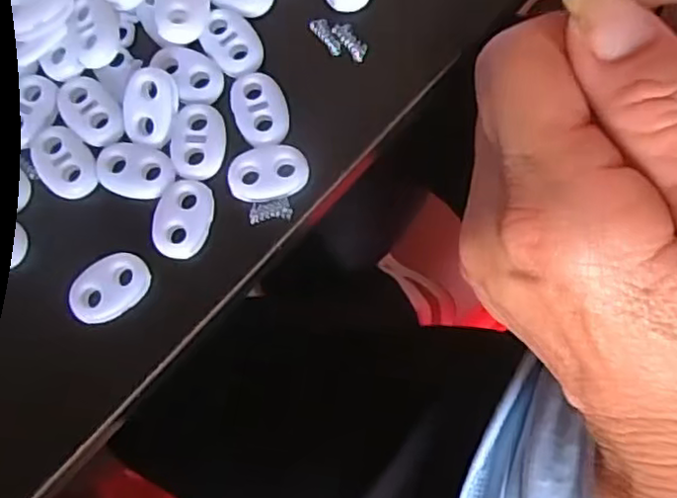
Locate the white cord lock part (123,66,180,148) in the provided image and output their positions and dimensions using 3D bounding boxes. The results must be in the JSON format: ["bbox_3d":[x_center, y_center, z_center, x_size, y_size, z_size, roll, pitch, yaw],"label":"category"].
[{"bbox_3d":[-0.054,-0.041,0.190,0.014,0.004,0.021,10,95,-7],"label":"white cord lock part"}]

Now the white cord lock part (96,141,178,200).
[{"bbox_3d":[-0.058,-0.022,0.189,0.022,0.004,0.015,15,79,4],"label":"white cord lock part"}]

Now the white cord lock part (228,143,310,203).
[{"bbox_3d":[-0.020,-0.022,0.187,0.022,0.004,0.016,-7,79,0],"label":"white cord lock part"}]

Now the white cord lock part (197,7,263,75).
[{"bbox_3d":[-0.032,-0.062,0.196,0.015,0.004,0.022,-35,80,-6],"label":"white cord lock part"}]

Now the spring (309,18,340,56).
[{"bbox_3d":[-0.004,-0.064,0.198,0.004,0.004,0.013,-34,80,-5],"label":"spring"}]

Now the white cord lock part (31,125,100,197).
[{"bbox_3d":[-0.079,-0.025,0.190,0.015,0.004,0.023,-35,80,-6],"label":"white cord lock part"}]

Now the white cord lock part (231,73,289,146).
[{"bbox_3d":[-0.023,-0.041,0.190,0.015,0.004,0.022,-15,79,-2],"label":"white cord lock part"}]

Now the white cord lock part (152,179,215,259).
[{"bbox_3d":[-0.044,-0.009,0.185,0.015,0.004,0.022,11,79,3],"label":"white cord lock part"}]

